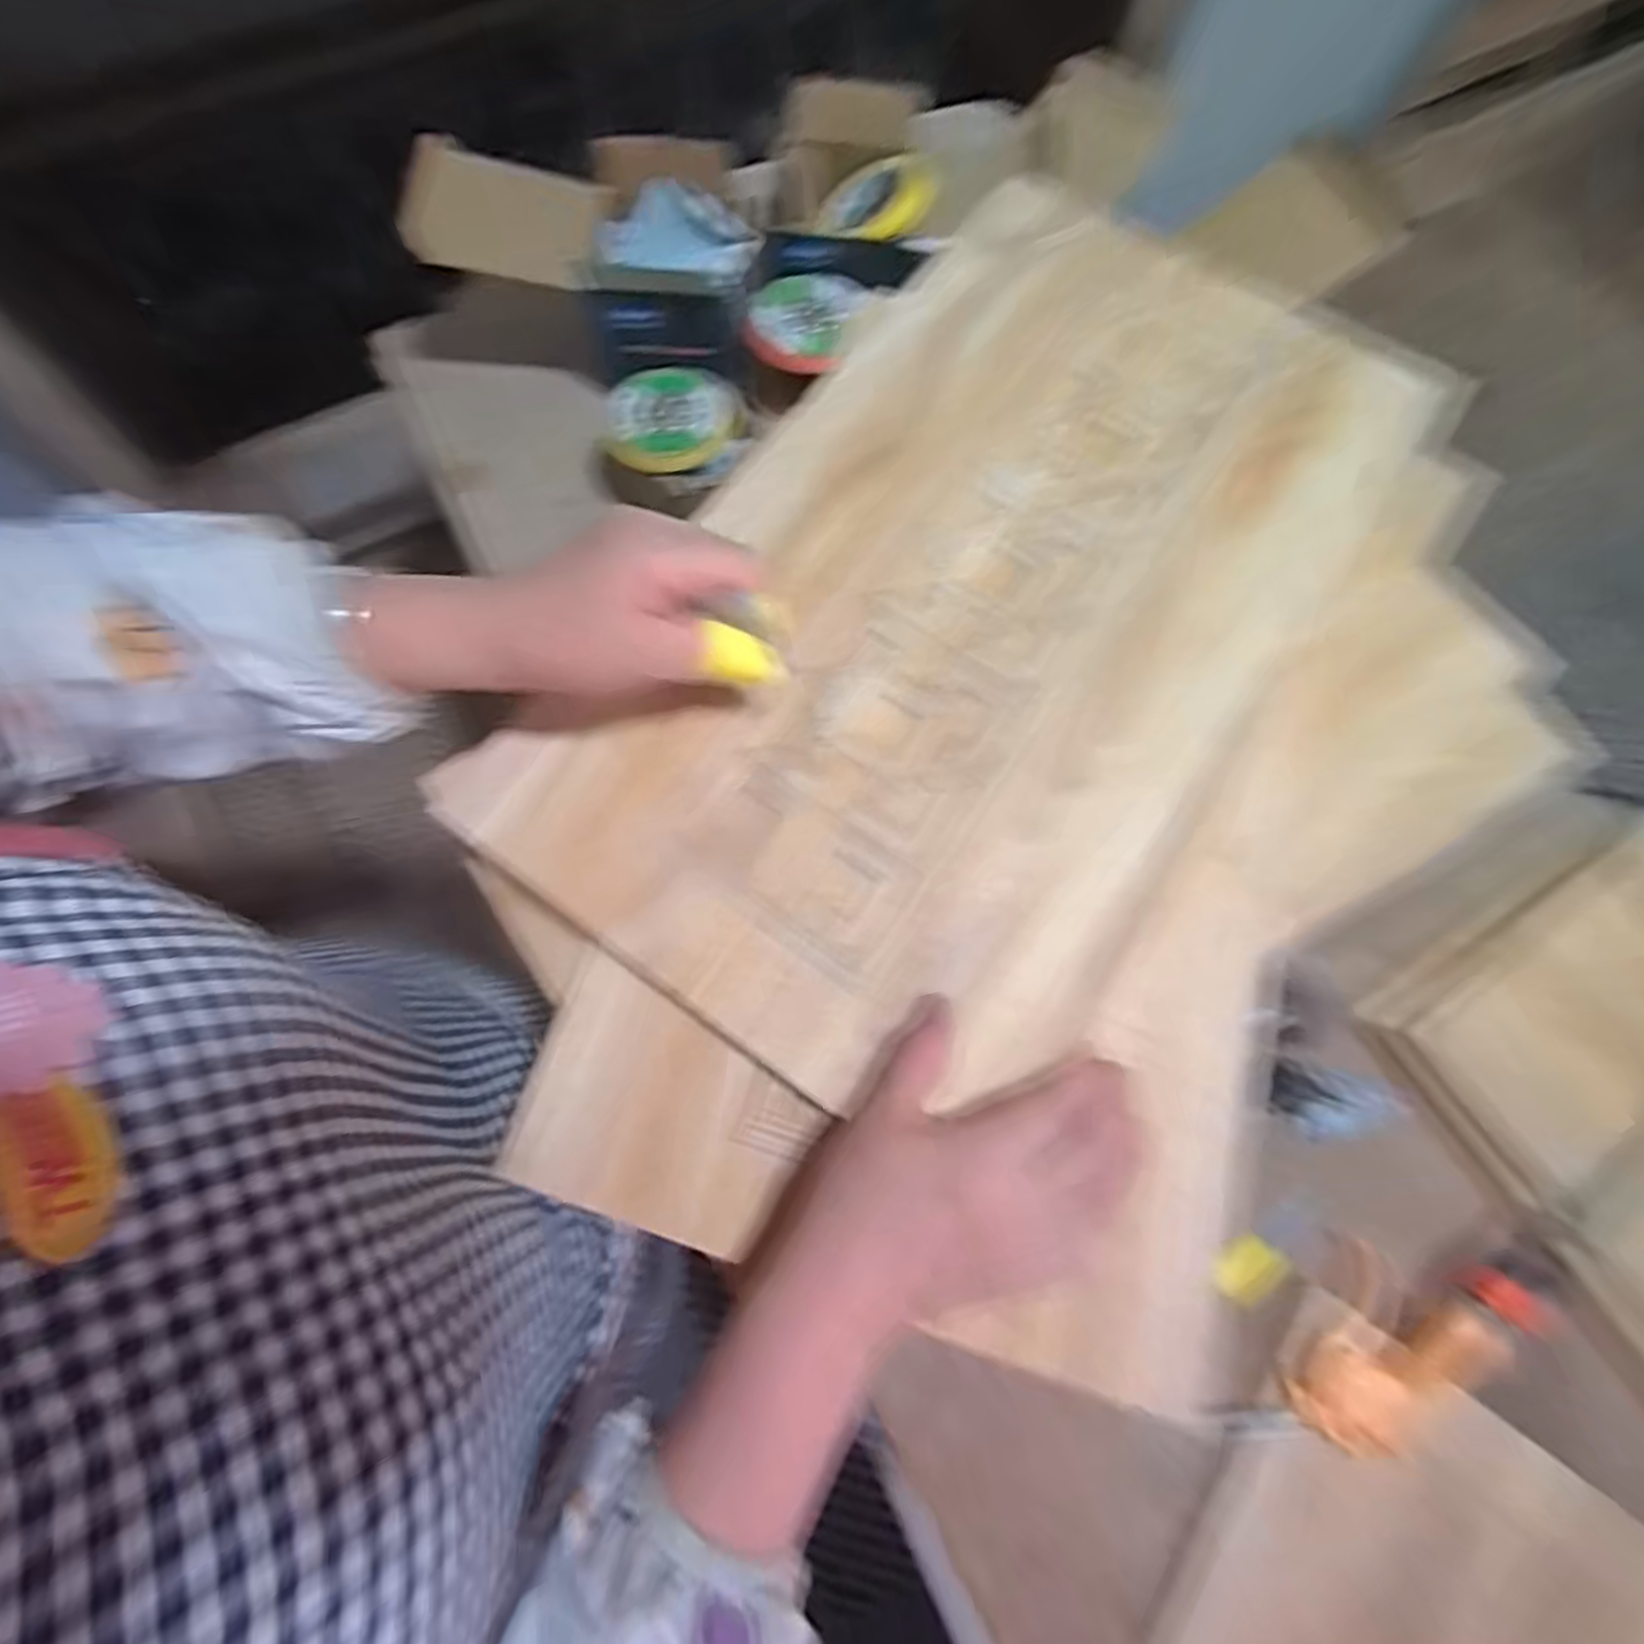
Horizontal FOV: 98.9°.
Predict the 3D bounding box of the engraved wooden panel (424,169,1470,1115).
[{"bbox_3d":[0.101,-0.138,0.397,0.302,0.012,0.571,36,75,8],"label":"engraved wooden panel"}]

